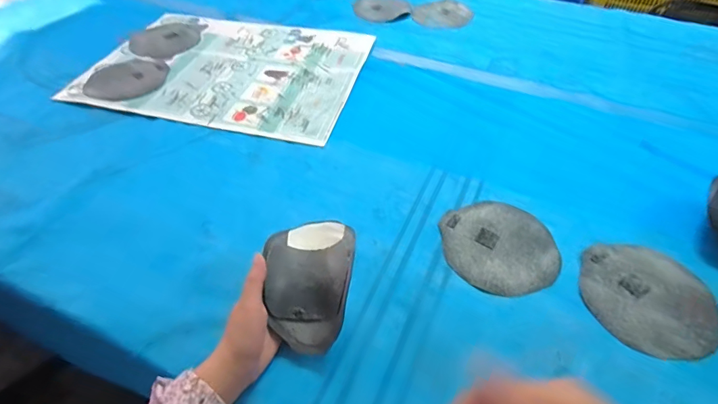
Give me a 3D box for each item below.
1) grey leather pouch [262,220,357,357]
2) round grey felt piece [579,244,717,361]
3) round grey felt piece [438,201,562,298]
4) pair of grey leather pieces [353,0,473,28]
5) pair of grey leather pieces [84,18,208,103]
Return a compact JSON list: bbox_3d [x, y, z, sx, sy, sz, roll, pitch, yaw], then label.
[{"bbox_3d":[-0.053,0.083,0.465,0.093,0.065,0.144,1,48,0],"label":"grey leather pouch"},{"bbox_3d":[0.344,0.113,0.498,0.142,0.011,0.140,0,48,0],"label":"round grey felt piece"},{"bbox_3d":[0.187,0.058,0.555,0.142,0.005,0.144,0,48,0],"label":"round grey felt piece"},{"bbox_3d":[0.134,-0.487,1.062,0.293,0.010,0.148,8,48,7],"label":"pair of grey leather pieces"},{"bbox_3d":[-0.451,-0.322,0.901,0.151,0.007,0.335,7,48,6],"label":"pair of grey leather pieces"}]

